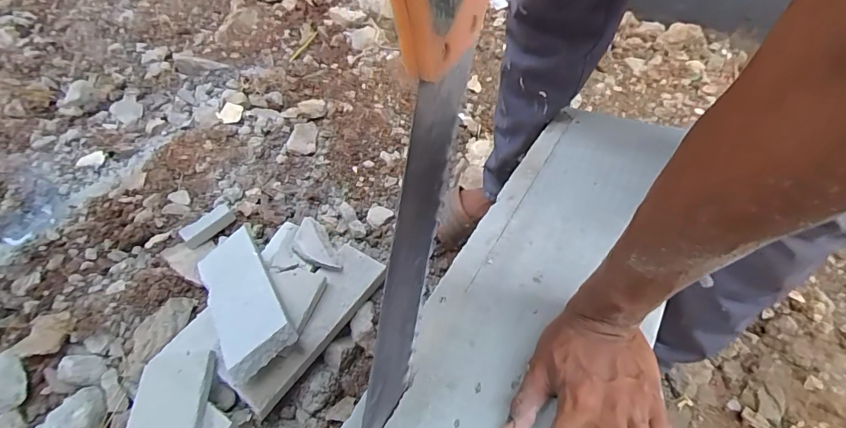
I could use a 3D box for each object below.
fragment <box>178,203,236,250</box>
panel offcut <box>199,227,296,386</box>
[{"bbox_3d":[-0.416,0.022,0.835,0.044,0.027,0.099,35,65,23],"label":"fragment"},{"bbox_3d":[-0.284,0.127,0.680,0.098,0.029,0.258,-30,47,-15],"label":"panel offcut"}]

